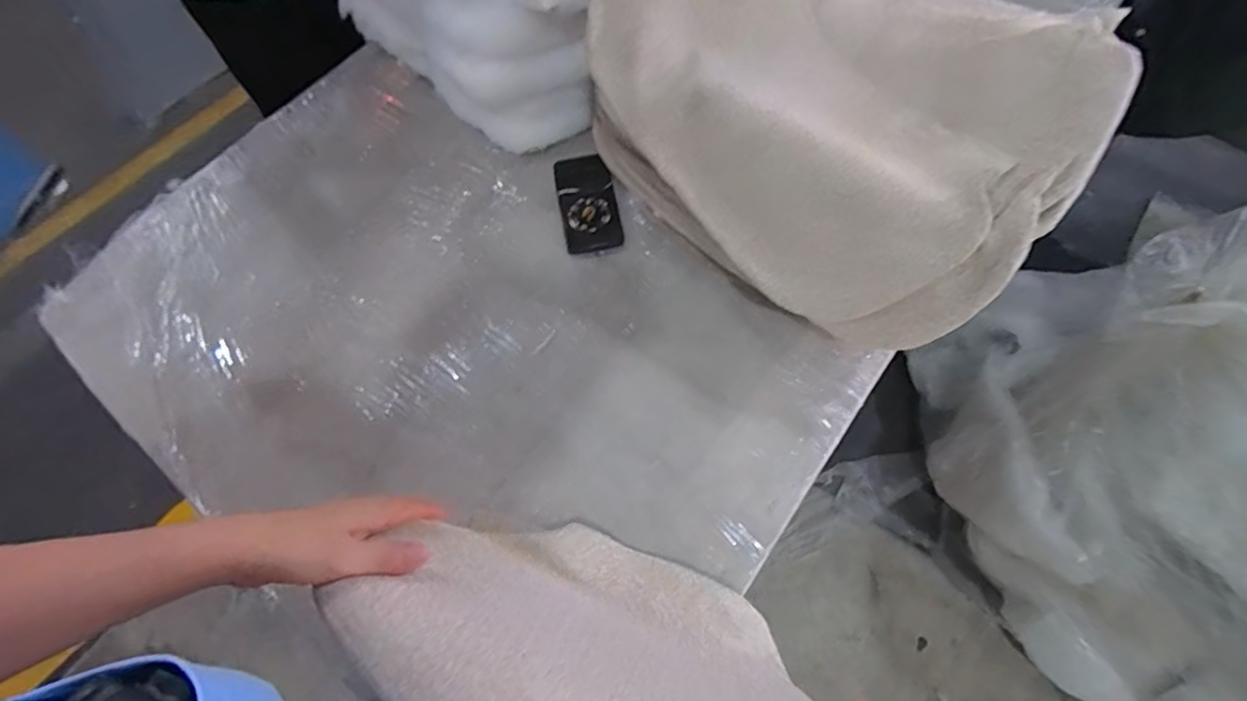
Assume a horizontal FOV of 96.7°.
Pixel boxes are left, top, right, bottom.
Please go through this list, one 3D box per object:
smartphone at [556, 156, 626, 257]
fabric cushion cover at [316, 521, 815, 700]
[{"bbox_3d":[-0.050,-0.211,0.784,0.079,0.009,0.161,-14,66,5],"label":"smartphone"},{"bbox_3d":[-0.016,0.245,0.454,0.369,0.255,0.059,19,97,15],"label":"fabric cushion cover"}]

